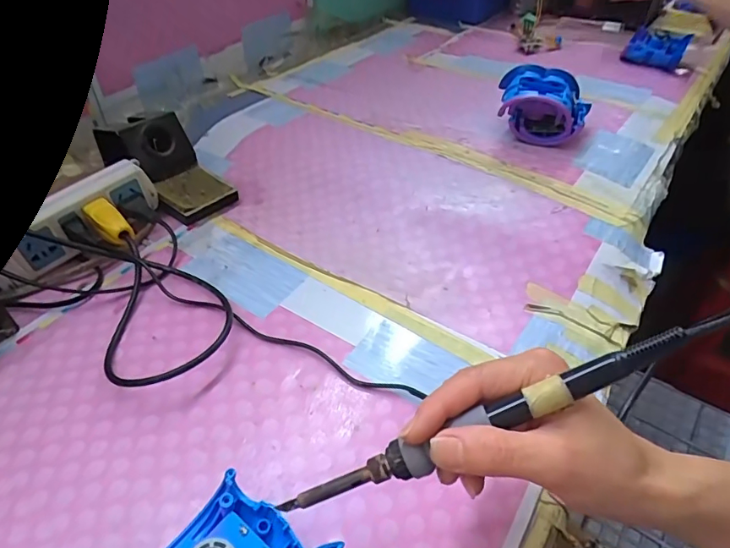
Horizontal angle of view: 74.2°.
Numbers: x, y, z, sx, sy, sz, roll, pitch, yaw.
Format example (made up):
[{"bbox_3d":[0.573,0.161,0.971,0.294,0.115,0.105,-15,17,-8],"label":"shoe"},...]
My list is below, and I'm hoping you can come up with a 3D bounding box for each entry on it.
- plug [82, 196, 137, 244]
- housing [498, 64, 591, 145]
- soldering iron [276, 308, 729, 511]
[{"bbox_3d":[-0.239,-0.051,0.449,0.051,0.015,0.025,46,58,10],"label":"plug"},{"bbox_3d":[0.207,-0.196,0.571,0.103,0.072,0.077,16,45,17],"label":"housing"},{"bbox_3d":[0.064,0.068,0.229,0.238,0.014,0.015,-27,45,10],"label":"soldering iron"}]

